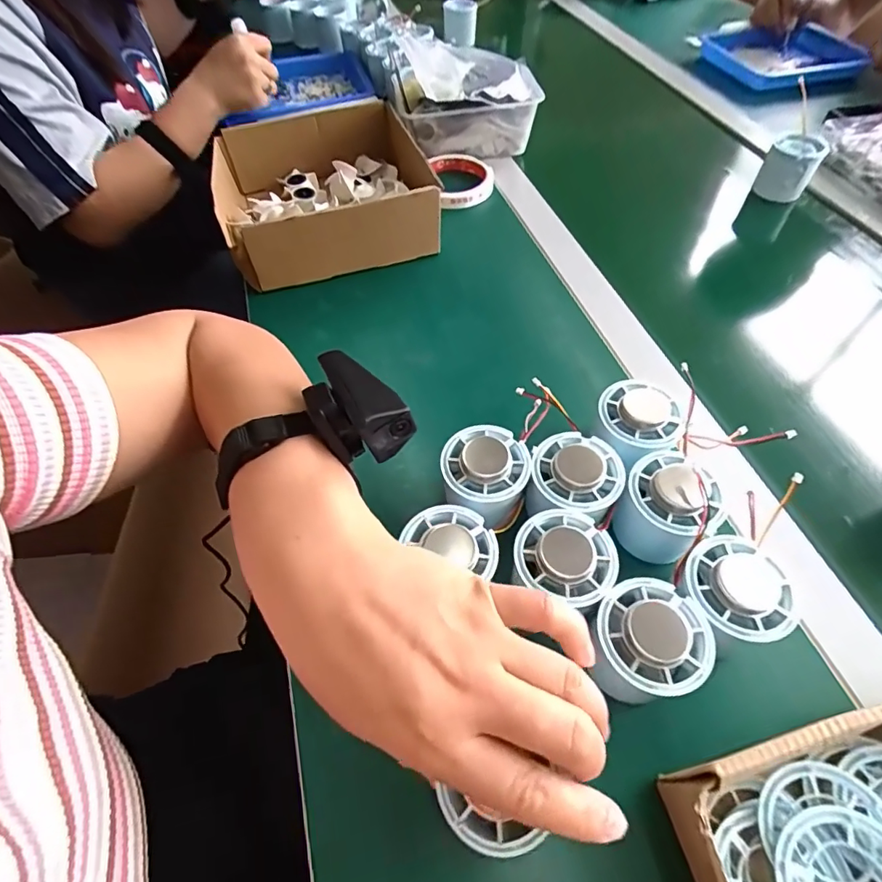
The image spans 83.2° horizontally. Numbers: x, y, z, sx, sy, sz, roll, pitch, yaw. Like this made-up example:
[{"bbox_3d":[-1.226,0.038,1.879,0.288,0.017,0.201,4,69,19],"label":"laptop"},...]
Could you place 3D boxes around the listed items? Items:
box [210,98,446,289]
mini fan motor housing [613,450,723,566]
[{"bbox_3d":[-0.122,-0.261,0.519,0.208,0.074,0.213,-14,54,-8],"label":"box"},{"bbox_3d":[0.138,0.042,0.306,0.050,0.044,0.054,-1,53,1],"label":"mini fan motor housing"}]

